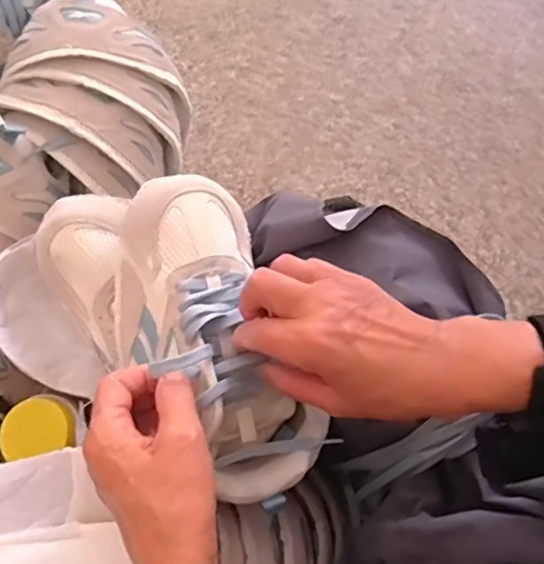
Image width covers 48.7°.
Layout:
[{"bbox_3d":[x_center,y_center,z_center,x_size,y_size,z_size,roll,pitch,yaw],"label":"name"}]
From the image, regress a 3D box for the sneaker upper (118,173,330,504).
[{"bbox_3d":[-0.036,0.031,0.413,0.094,0.084,0.226,-22,84,-7],"label":"sneaker upper"}]

